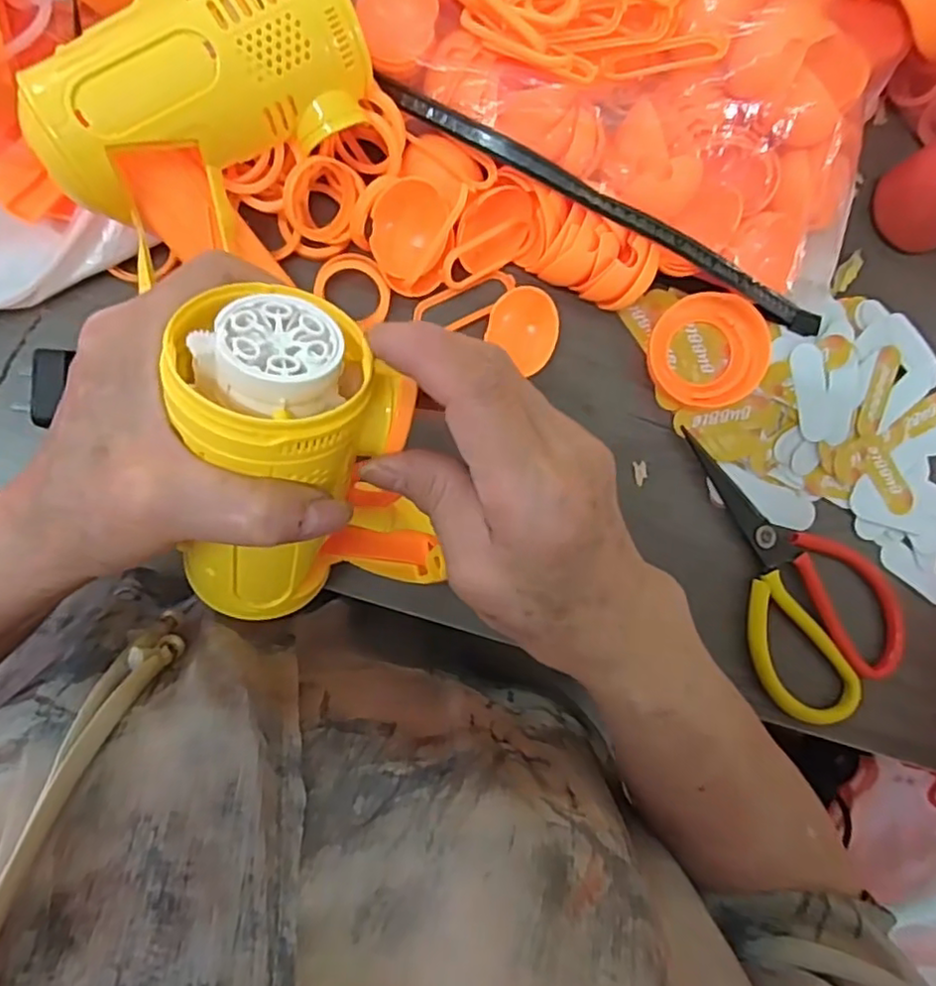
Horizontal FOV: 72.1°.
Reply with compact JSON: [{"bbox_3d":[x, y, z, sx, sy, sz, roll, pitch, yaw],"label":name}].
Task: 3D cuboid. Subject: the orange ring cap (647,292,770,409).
[{"bbox_3d":[0.124,-0.073,0.334,0.057,0.013,0.057,1,101,4],"label":"orange ring cap"}]

